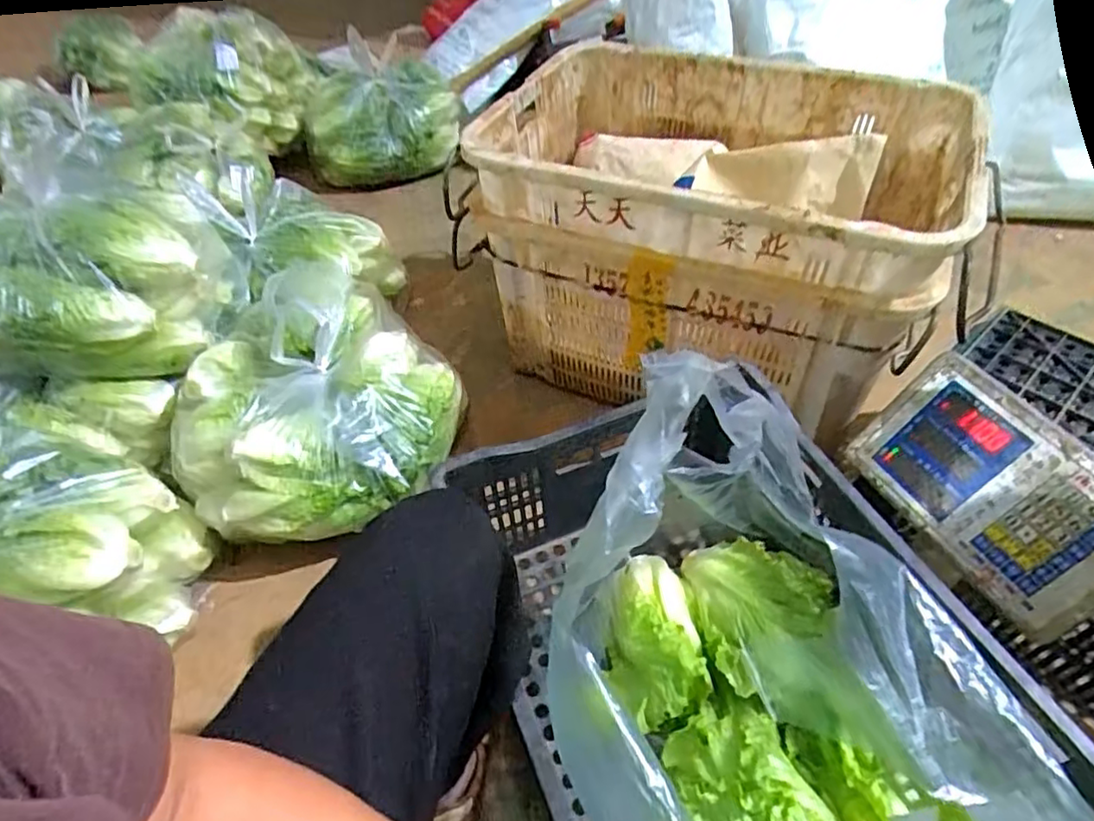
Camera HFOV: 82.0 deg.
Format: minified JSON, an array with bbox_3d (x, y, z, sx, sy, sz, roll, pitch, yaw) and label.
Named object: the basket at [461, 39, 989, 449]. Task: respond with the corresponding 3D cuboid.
[{"bbox_3d":[0.268,-0.297,1.083,0.684,0.411,0.498,19,51,19],"label":"basket"}]

